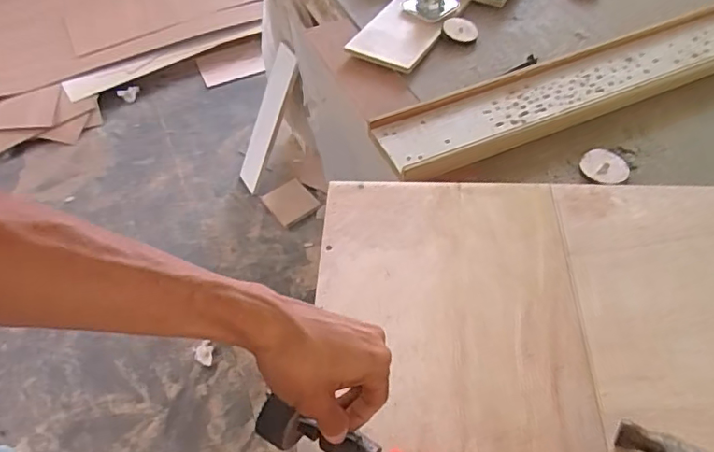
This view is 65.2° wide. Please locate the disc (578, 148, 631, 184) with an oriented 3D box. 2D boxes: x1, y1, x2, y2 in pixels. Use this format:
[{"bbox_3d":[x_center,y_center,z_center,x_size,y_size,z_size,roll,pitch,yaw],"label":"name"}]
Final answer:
[{"bbox_3d":[0.316,-0.077,0.711,0.056,0.007,0.048,36,63,28],"label":"disc"}]

